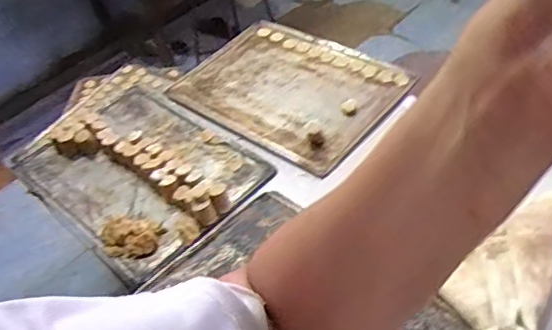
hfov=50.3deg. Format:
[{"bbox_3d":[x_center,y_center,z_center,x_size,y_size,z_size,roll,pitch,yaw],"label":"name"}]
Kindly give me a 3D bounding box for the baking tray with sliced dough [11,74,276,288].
[{"bbox_3d":[-0.282,-0.016,1.151,0.513,0.055,0.342,31,57,33],"label":"baking tray with sliced dough"}]

